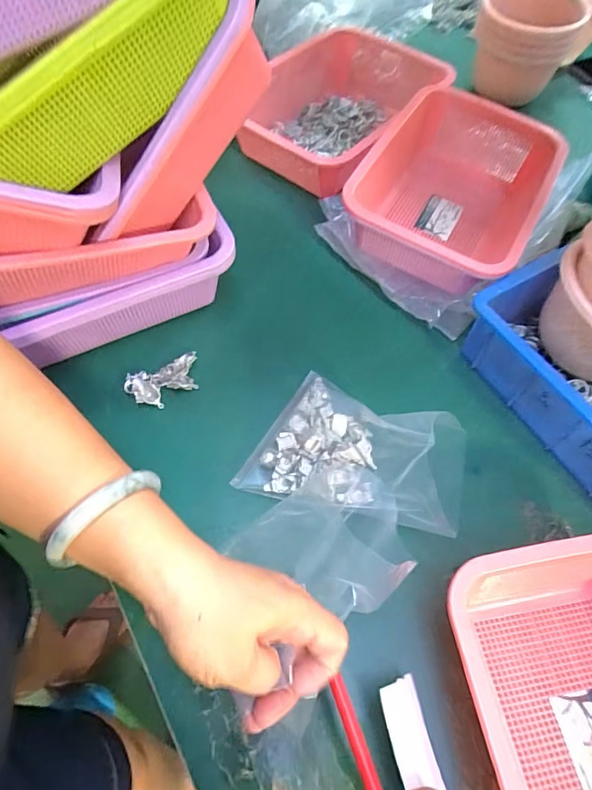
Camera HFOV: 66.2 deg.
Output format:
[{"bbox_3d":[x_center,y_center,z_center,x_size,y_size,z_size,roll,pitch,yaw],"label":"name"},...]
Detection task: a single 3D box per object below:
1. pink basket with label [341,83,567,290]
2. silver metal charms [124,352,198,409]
[{"bbox_3d":[0.191,-0.240,0.562,0.201,0.114,0.282,27,63,15],"label":"pink basket with label"},{"bbox_3d":[-0.136,-0.013,0.474,0.076,0.016,0.043,-25,63,-13],"label":"silver metal charms"}]

